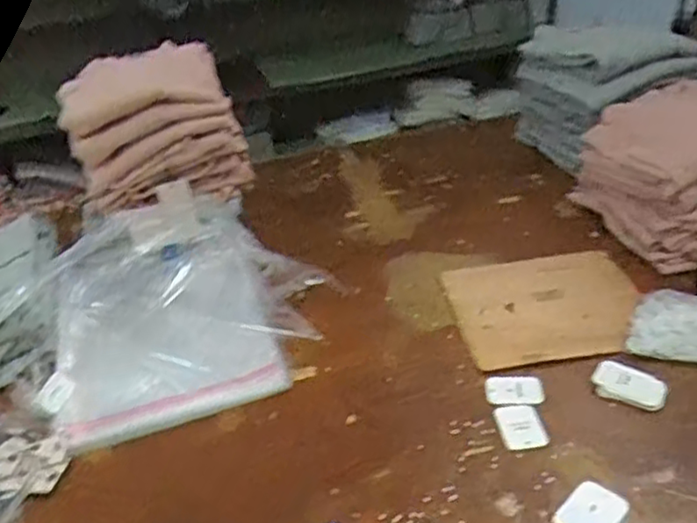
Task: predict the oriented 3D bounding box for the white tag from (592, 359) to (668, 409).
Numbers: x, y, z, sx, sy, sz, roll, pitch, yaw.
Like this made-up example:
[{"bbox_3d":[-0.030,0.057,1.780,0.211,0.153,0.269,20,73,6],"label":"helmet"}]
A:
[{"bbox_3d":[0.365,0.160,0.884,0.089,0.008,0.061,18,40,31],"label":"white tag"}]

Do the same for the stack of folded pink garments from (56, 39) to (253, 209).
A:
[{"bbox_3d":[-0.337,-0.242,1.196,0.273,0.198,0.245,-12,34,-11],"label":"stack of folded pink garments"}]

